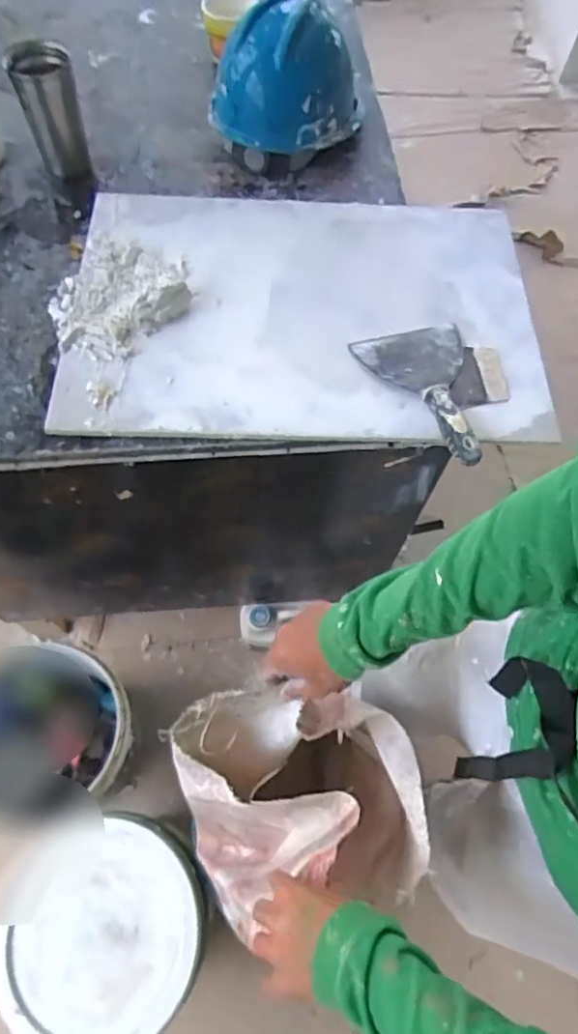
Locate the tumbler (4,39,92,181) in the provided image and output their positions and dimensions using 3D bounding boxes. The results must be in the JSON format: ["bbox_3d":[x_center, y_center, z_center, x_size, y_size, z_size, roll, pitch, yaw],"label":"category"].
[{"bbox_3d":[-0.331,-0.568,0.830,0.080,0.149,0.076,-14,66,-9],"label":"tumbler"}]

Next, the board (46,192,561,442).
[{"bbox_3d":[0.019,-0.279,0.770,0.595,0.026,0.406,1,64,-2],"label":"board"}]

